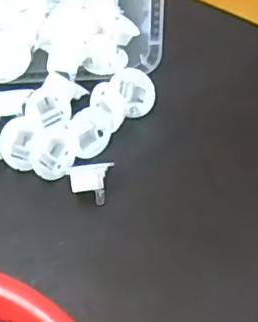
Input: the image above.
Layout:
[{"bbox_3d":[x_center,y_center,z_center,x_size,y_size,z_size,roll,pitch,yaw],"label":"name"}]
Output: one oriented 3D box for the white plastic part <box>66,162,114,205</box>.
[{"bbox_3d":[-0.022,0.014,0.365,0.027,0.018,0.021,-9,54,-8],"label":"white plastic part"}]

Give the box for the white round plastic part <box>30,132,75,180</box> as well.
[{"bbox_3d":[-0.049,-0.004,0.380,0.027,0.010,0.029,1,54,-1],"label":"white round plastic part"}]

